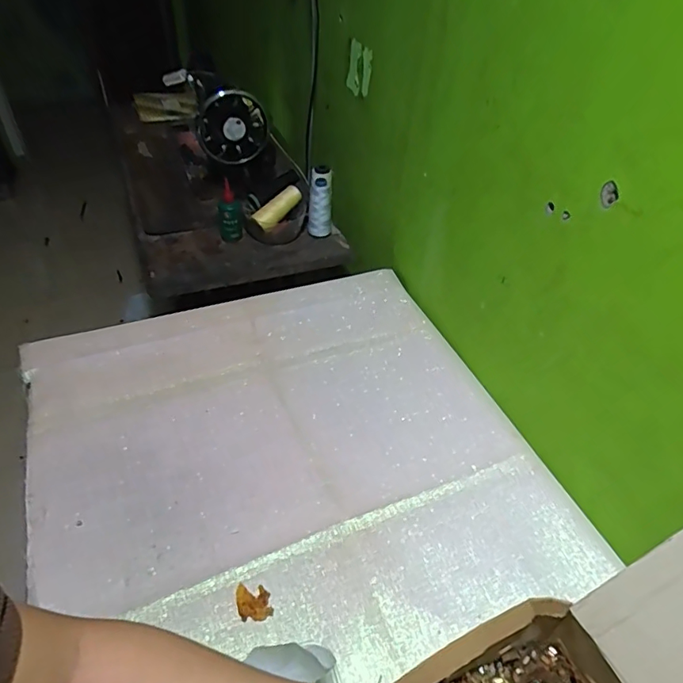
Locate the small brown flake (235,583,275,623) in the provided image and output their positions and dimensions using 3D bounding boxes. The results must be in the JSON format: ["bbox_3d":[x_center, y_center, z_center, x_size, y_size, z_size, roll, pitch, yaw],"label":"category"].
[{"bbox_3d":[-0.090,0.268,0.517,0.033,0.004,0.039,-13,46,-16],"label":"small brown flake"}]

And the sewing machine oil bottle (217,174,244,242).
[{"bbox_3d":[-0.213,-0.248,0.948,0.046,0.125,0.036,-5,44,-8],"label":"sewing machine oil bottle"}]

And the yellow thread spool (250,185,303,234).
[{"bbox_3d":[-0.122,-0.259,0.973,0.107,0.032,0.033,-45,58,-11],"label":"yellow thread spool"}]

